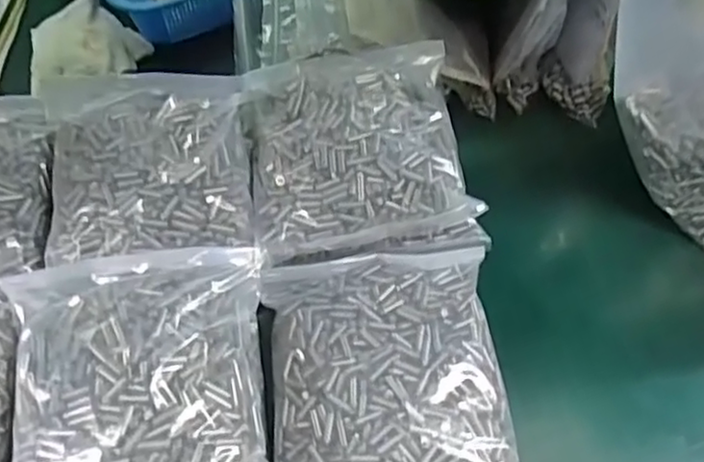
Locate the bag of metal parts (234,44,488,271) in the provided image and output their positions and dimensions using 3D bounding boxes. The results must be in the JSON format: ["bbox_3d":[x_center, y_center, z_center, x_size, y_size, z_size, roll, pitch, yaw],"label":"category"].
[{"bbox_3d":[0.003,-0.080,0.570,0.182,0.058,0.195,-10,59,-2],"label":"bag of metal parts"}]

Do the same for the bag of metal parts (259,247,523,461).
[{"bbox_3d":[0.025,0.105,0.506,0.177,0.033,0.201,-6,59,0],"label":"bag of metal parts"}]

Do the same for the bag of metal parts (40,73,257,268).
[{"bbox_3d":[-0.170,-0.065,0.547,0.162,0.031,0.179,-8,59,-1],"label":"bag of metal parts"}]

